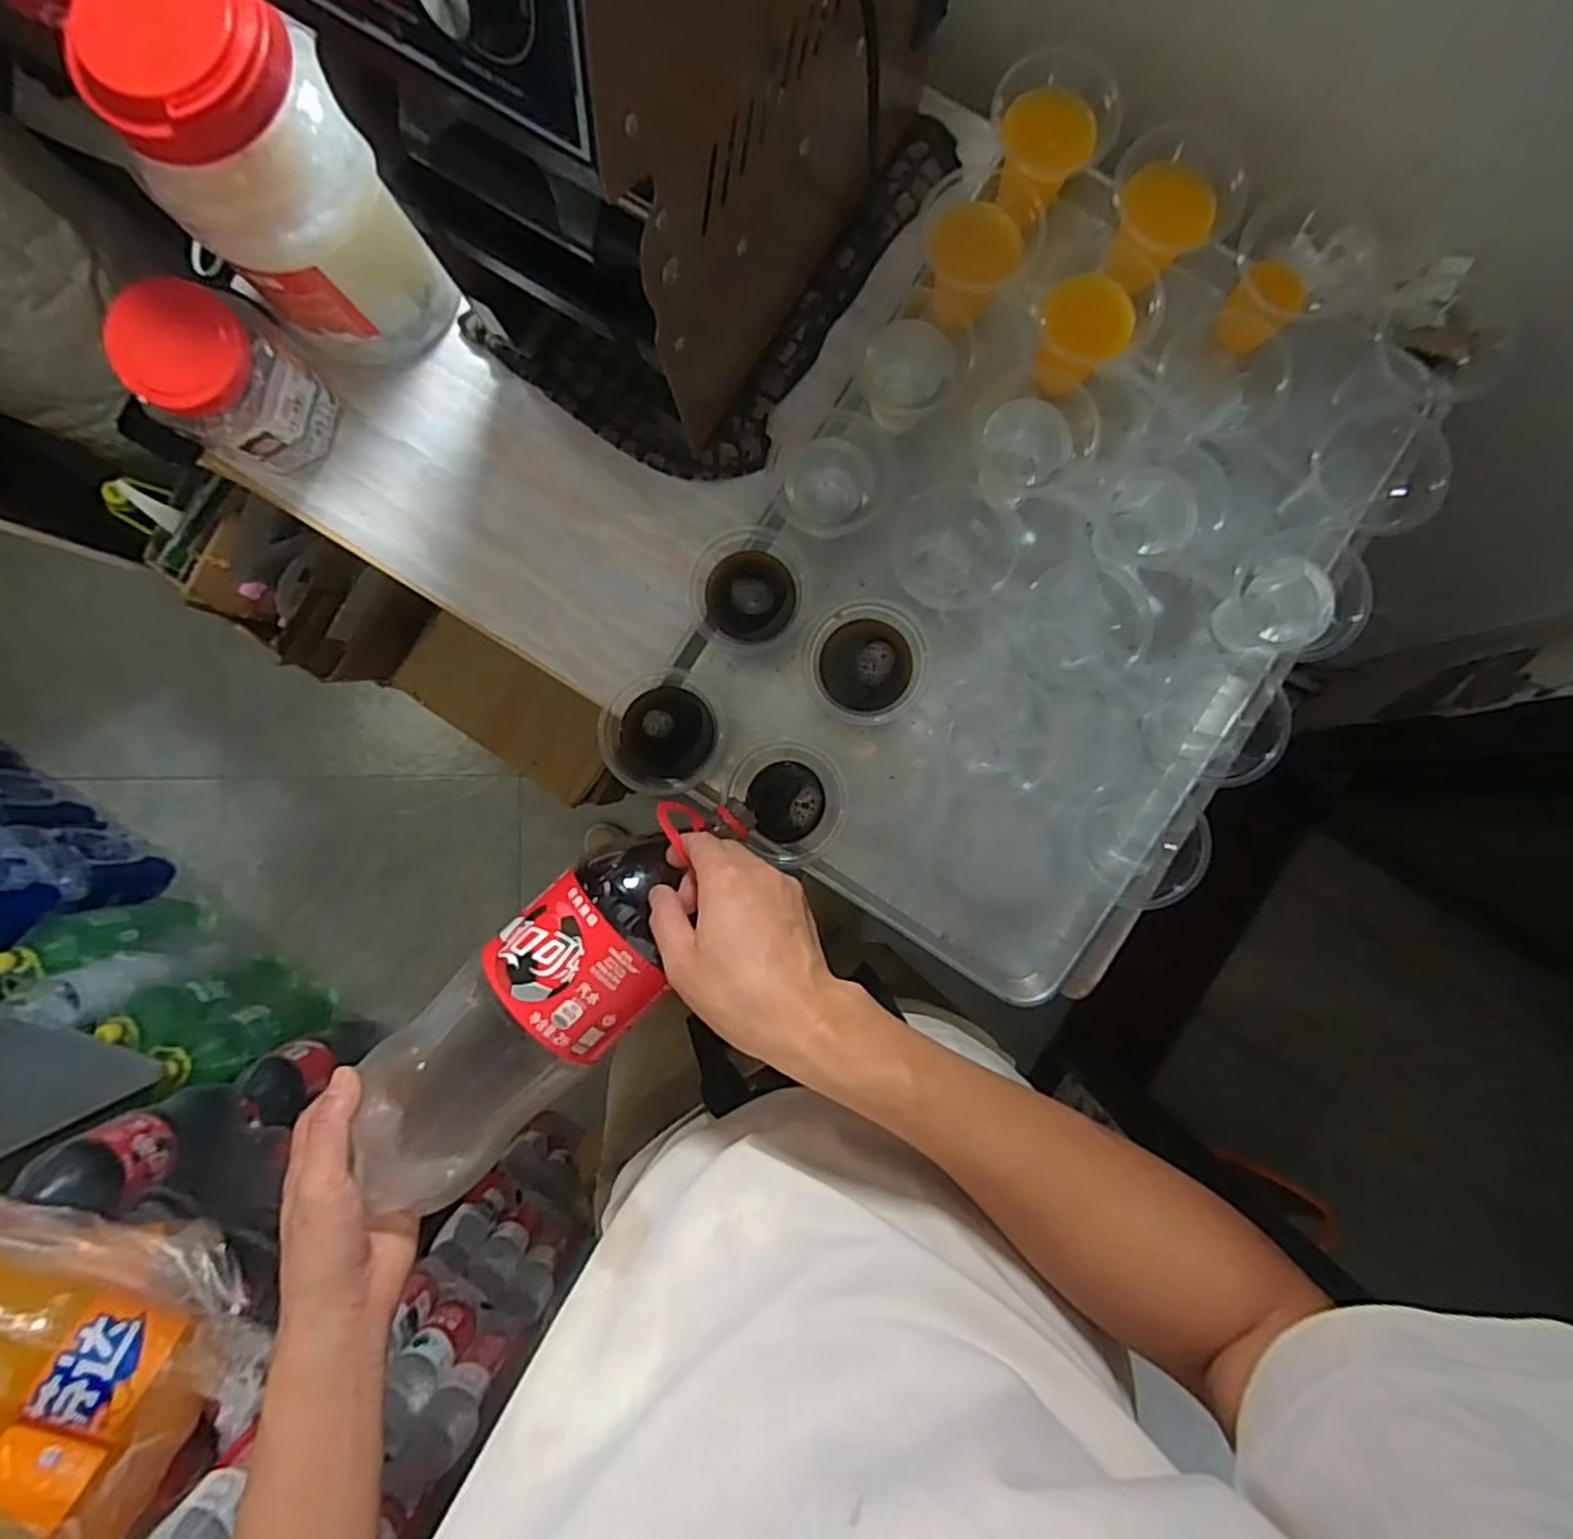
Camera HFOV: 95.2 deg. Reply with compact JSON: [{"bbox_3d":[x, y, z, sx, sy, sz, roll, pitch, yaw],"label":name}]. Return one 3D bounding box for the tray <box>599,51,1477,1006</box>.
[{"bbox_3d":[0.201,-0.173,0.553,0.413,0.108,0.611,31,87,2],"label":"tray"}]

